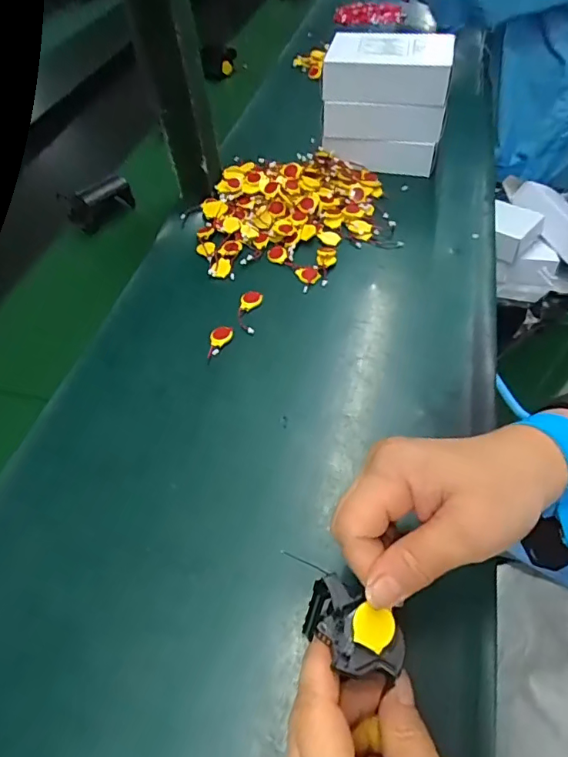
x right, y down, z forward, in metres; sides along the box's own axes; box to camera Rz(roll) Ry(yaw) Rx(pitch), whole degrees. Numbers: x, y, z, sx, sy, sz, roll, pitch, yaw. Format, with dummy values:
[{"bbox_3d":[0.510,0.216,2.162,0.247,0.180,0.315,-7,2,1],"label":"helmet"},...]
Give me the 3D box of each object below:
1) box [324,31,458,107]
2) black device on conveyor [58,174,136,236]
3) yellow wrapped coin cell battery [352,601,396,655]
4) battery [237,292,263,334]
[{"bbox_3d":[0.119,-0.352,0.549,0.133,0.042,0.090,10,53,13],"label":"box"},{"bbox_3d":[-0.218,-0.212,0.583,0.037,0.053,0.079,35,62,26],"label":"black device on conveyor"},{"bbox_3d":[0.042,0.118,0.230,0.019,0.004,0.017,17,56,16],"label":"yellow wrapped coin cell battery"},{"bbox_3d":[-0.034,-0.064,0.460,0.021,0.007,0.051,6,53,7],"label":"battery"}]

